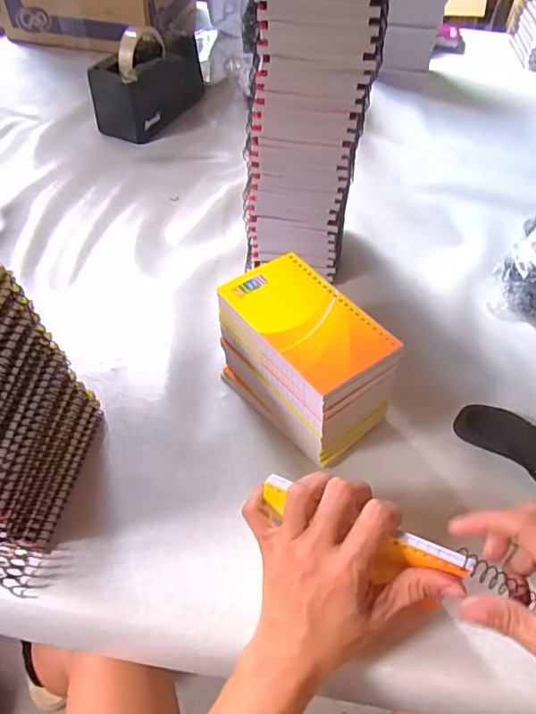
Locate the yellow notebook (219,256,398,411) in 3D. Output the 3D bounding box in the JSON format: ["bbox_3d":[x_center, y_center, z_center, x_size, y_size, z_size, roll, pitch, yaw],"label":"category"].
[{"bbox_3d":[0.028,-0.028,0.388,0.083,0.014,0.131,-30,58,-24],"label":"yellow notebook"}]

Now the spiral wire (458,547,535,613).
[{"bbox_3d":[0.140,0.134,0.294,0.067,0.008,0.012,33,54,-7],"label":"spiral wire"}]

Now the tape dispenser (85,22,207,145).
[{"bbox_3d":[-0.181,-0.427,0.761,0.079,0.108,0.191,18,54,11],"label":"tape dispenser"}]

